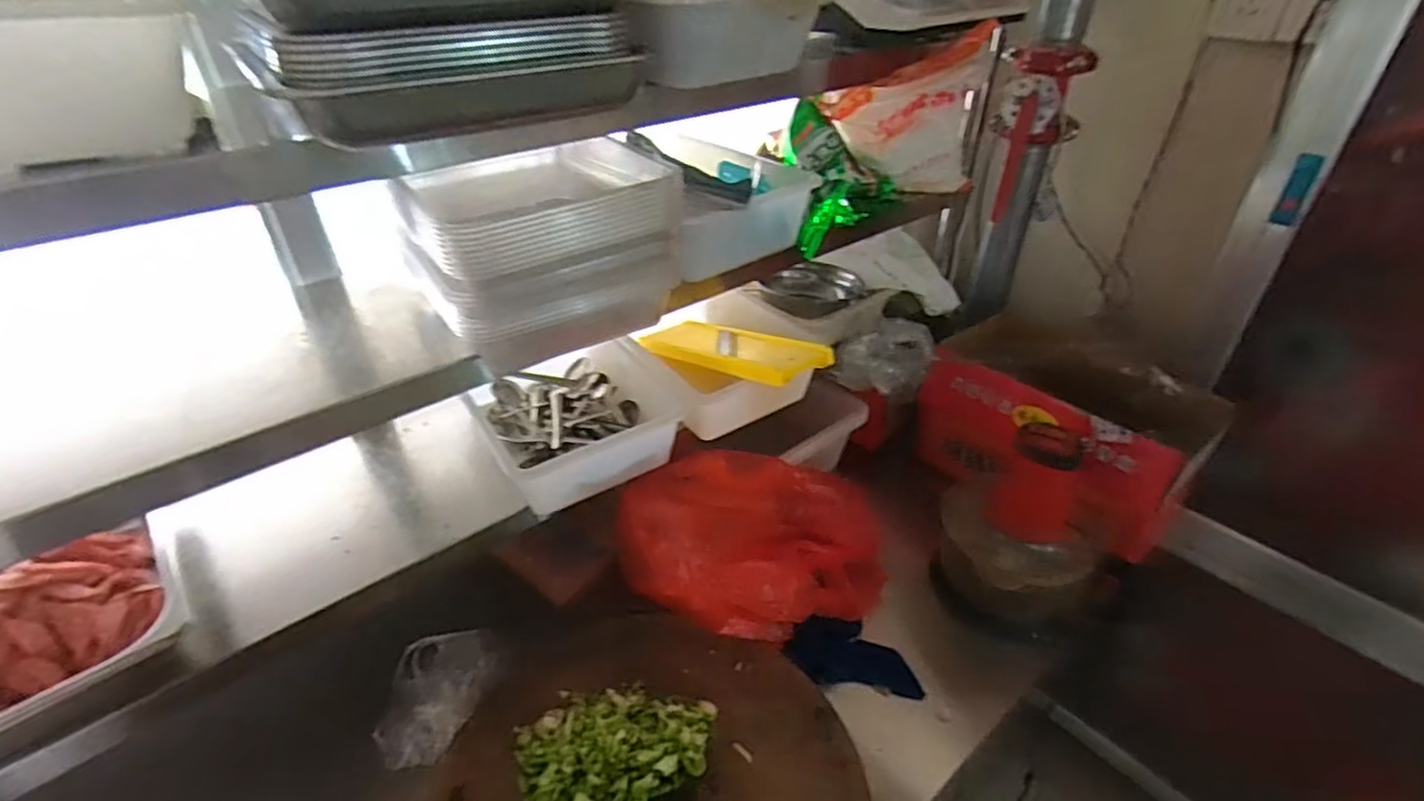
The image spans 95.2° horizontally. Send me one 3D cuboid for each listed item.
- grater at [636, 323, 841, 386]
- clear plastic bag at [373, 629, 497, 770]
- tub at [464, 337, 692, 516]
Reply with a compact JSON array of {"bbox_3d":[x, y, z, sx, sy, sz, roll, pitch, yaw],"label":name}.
[{"bbox_3d":[0.018,-0.075,0.950,0.120,0.023,0.321,-28,29,-32],"label":"grater"},{"bbox_3d":[-0.343,0.360,0.807,0.123,0.058,0.175,0,36,2],"label":"clear plastic bag"},{"bbox_3d":[-0.192,0.014,0.886,0.221,0.086,0.265,-20,40,-24],"label":"tub"}]

